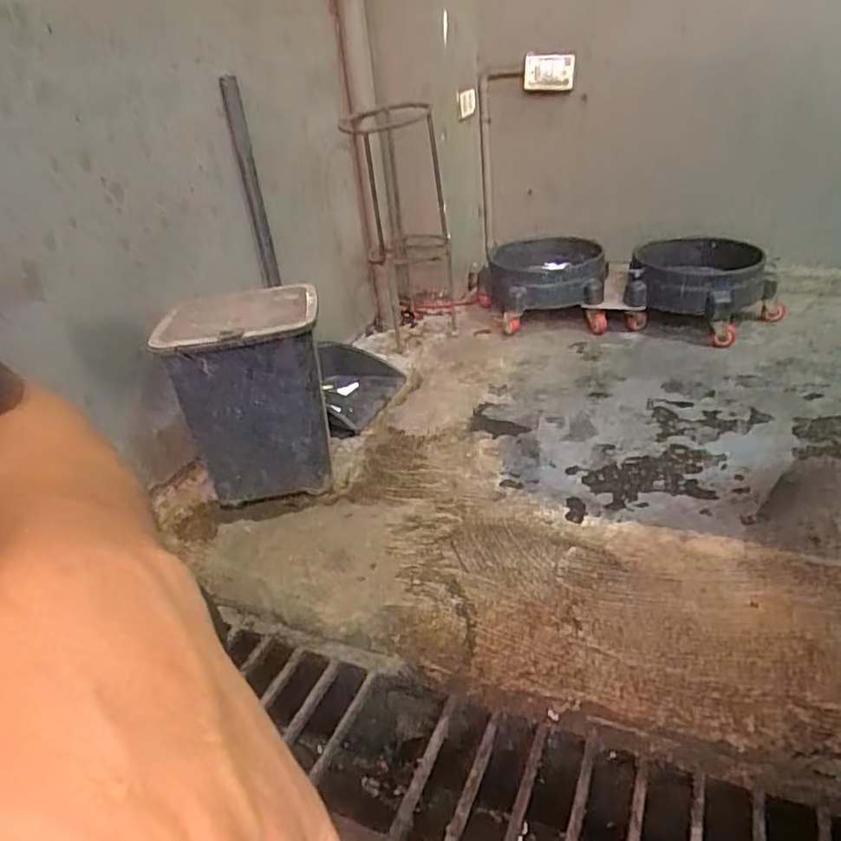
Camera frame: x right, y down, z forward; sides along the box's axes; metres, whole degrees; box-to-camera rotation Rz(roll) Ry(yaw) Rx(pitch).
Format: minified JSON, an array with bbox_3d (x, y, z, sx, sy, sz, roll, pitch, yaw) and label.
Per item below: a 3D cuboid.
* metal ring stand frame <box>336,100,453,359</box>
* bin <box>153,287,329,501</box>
[{"bbox_3d":[-0.046,-0.478,1.554,0.233,0.529,0.237,-4,29,4],"label":"metal ring stand frame"},{"bbox_3d":[-0.269,-0.039,1.042,0.230,0.301,0.221,-9,29,-4],"label":"bin"}]

